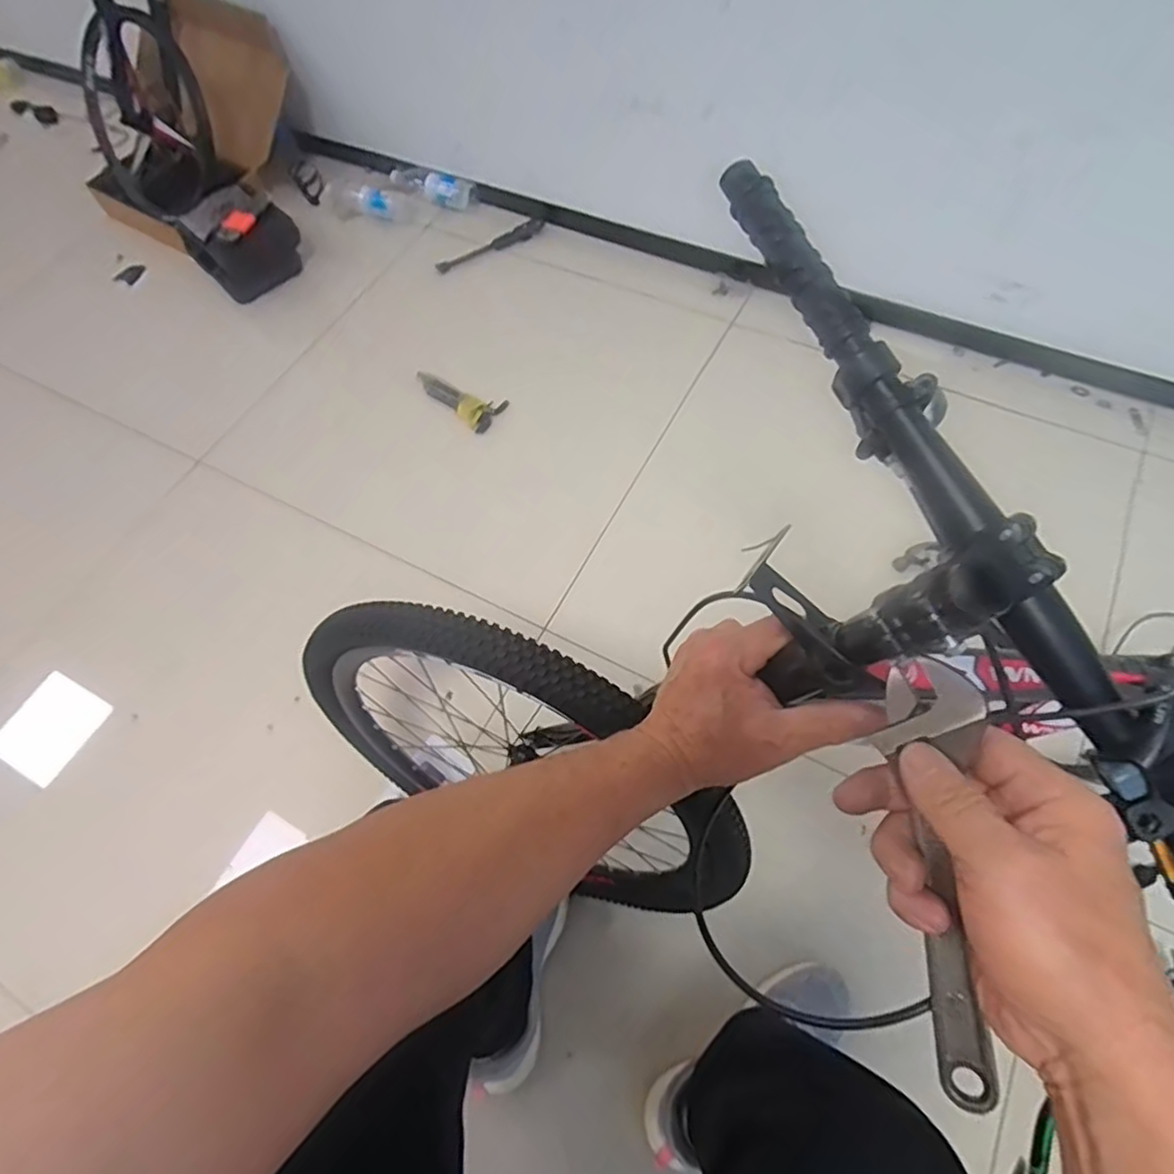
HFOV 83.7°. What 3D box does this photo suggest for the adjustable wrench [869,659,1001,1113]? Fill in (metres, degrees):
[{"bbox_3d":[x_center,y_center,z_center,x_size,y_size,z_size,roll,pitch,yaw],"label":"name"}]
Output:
[{"bbox_3d":[0.158,0.130,0.298,0.044,0.007,0.189,-1,84,27],"label":"adjustable wrench"}]

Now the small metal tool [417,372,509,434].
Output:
[{"bbox_3d":[-0.260,-0.394,1.347,0.204,0.051,0.090,33,70,17],"label":"small metal tool"}]

